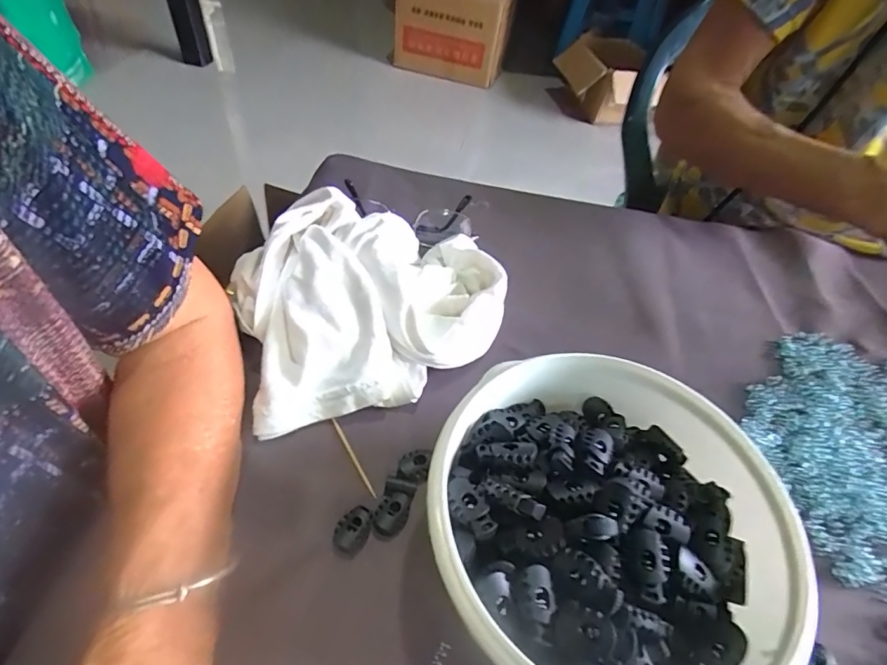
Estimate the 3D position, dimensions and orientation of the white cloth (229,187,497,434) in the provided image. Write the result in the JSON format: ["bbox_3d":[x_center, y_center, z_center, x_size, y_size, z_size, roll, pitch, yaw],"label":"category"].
[{"bbox_3d":[-0.048,-0.029,0.334,0.185,0.072,0.149,-12,52,-15],"label":"white cloth"}]

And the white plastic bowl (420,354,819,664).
[{"bbox_3d":[0.079,0.100,0.234,0.175,0.073,0.164,15,50,7],"label":"white plastic bowl"}]

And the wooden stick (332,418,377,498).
[{"bbox_3d":[-0.055,0.076,0.291,0.004,0.004,0.059,-24,56,-23],"label":"wooden stick"}]

